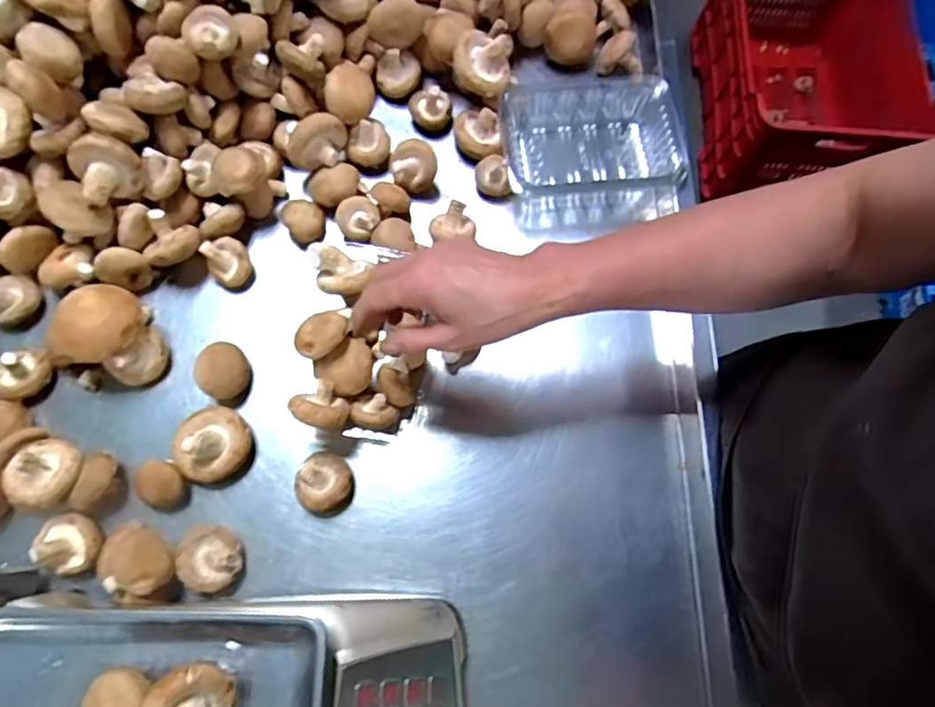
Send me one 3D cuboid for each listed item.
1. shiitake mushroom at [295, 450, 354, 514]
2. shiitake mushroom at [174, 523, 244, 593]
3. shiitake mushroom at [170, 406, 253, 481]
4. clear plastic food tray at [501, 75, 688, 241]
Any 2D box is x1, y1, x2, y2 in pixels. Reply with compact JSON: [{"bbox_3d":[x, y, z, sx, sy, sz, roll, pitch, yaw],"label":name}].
[{"bbox_3d":[-0.121,0.112,0.504,0.048,0.026,0.049,1,72,-2],"label":"shiitake mushroom"},{"bbox_3d":[-0.212,0.169,0.481,0.047,0.033,0.051,1,72,-2],"label":"shiitake mushroom"},{"bbox_3d":[-0.220,0.076,0.501,0.061,0.046,0.063,1,72,-2],"label":"shiitake mushroom"},{"bbox_3d":[0.126,-0.225,0.631,0.177,0.079,0.177,-8,72,-5],"label":"clear plastic food tray"}]

